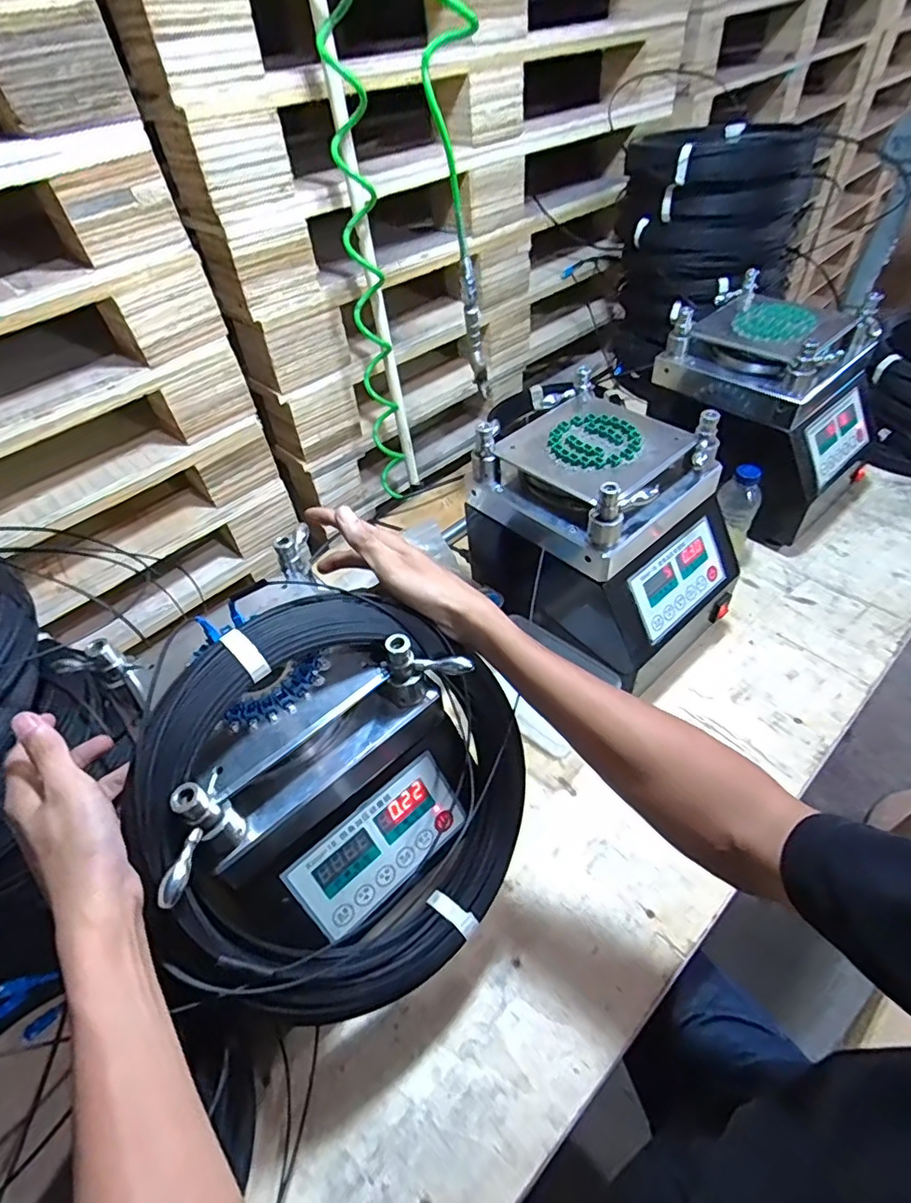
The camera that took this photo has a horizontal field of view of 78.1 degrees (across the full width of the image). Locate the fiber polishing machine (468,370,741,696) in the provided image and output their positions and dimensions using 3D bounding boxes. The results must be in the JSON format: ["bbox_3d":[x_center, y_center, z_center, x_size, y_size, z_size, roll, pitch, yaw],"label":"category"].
[{"bbox_3d":[0.190,-0.075,0.721,0.218,0.282,0.276,-35,54,-23],"label":"fiber polishing machine"}]

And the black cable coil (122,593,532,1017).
[{"bbox_3d":[-0.076,0.150,0.432,0.306,0.045,0.285,2,85,-27],"label":"black cable coil"}]

